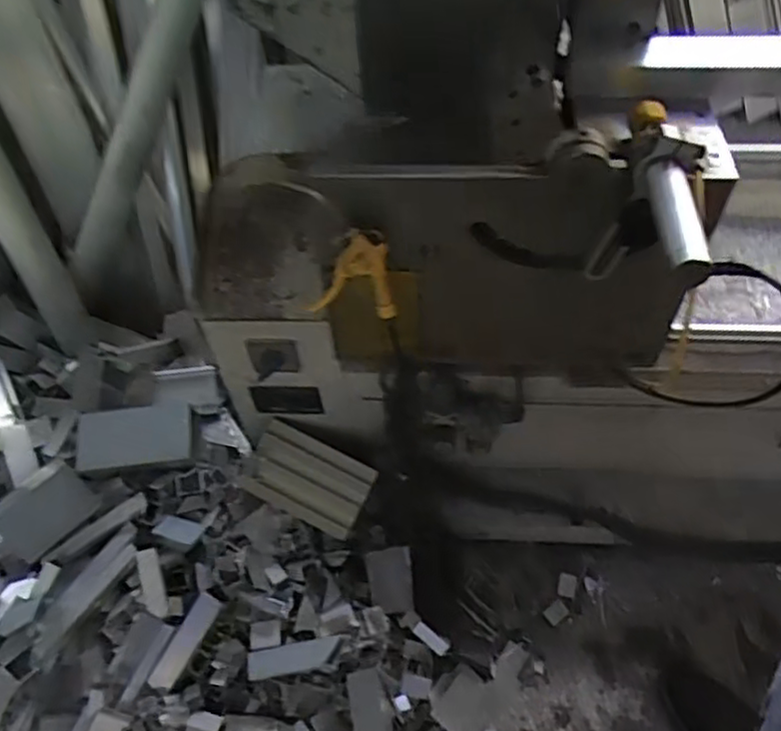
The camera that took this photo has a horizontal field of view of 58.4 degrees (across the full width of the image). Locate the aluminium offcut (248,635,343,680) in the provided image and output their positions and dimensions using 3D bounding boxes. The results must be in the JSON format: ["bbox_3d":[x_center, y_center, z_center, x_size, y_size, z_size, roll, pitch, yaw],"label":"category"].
[{"bbox_3d":[-0.153,0.466,1.116,0.147,0.016,0.047,-6,87,-12],"label":"aluminium offcut"}]

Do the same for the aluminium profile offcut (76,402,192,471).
[{"bbox_3d":[-0.479,0.132,1.304,0.207,0.108,0.022,-5,14,-11],"label":"aluminium profile offcut"}]

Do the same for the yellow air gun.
[{"bbox_3d":[-0.049,-0.108,0.840,0.107,0.110,0.045,-1,52,1],"label":"yellow air gun"}]

